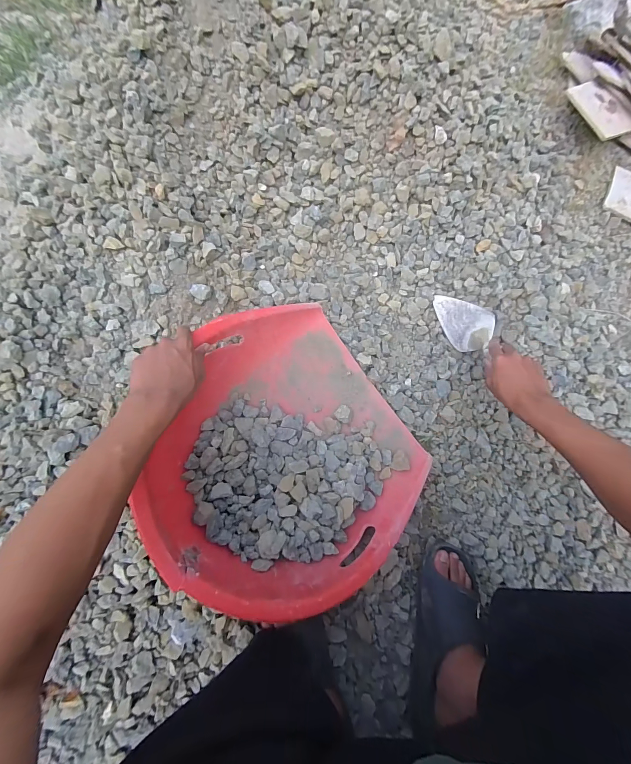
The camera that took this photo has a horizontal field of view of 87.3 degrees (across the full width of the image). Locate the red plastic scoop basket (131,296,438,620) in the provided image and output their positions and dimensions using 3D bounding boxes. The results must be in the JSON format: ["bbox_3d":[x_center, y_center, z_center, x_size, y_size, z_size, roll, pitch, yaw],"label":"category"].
[{"bbox_3d":[-0.037,0.092,0.501,0.375,0.196,0.400,-37,80,-10],"label":"red plastic scoop basket"}]

